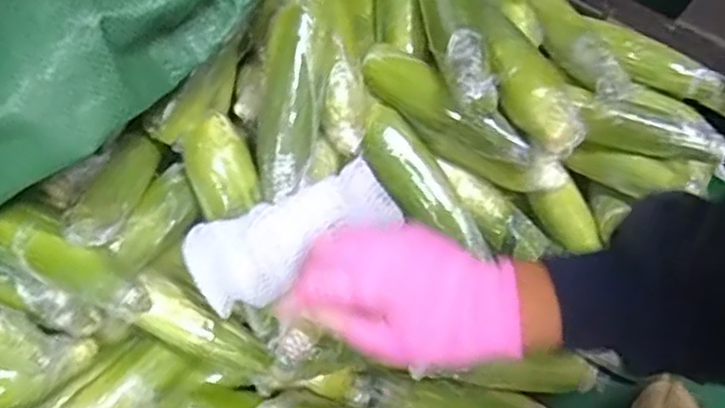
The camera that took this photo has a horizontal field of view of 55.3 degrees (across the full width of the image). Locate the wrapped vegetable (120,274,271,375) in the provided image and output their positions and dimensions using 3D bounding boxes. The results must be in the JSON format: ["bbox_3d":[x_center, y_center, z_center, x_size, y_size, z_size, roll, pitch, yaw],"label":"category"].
[{"bbox_3d":[-0.144,0.110,0.621,0.142,0.039,0.050,32,59,-6],"label":"wrapped vegetable"}]

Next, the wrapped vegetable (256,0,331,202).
[{"bbox_3d":[-0.062,-0.110,0.614,0.053,0.043,0.207,10,88,3],"label":"wrapped vegetable"}]

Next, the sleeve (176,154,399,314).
[{"bbox_3d":[-0.057,0.028,0.602,0.184,0.032,0.077,-25,90,-20],"label":"sleeve"}]

